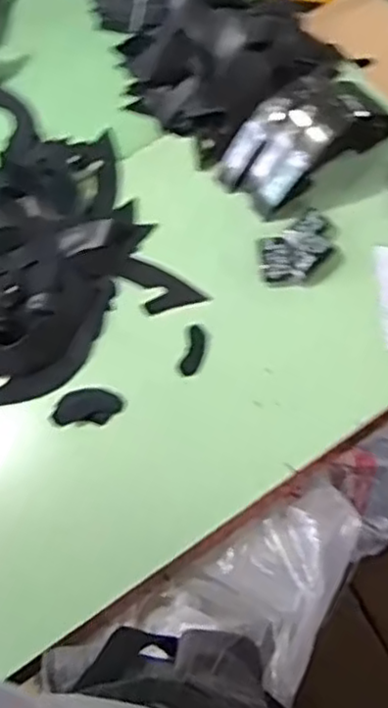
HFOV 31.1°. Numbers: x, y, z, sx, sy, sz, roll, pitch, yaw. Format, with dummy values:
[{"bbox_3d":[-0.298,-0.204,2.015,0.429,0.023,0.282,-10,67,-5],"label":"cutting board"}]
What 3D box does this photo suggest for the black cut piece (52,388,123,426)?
[{"bbox_3d":[-0.138,0.068,0.905,0.085,0.008,0.047,-2,74,3],"label":"black cut piece"}]

